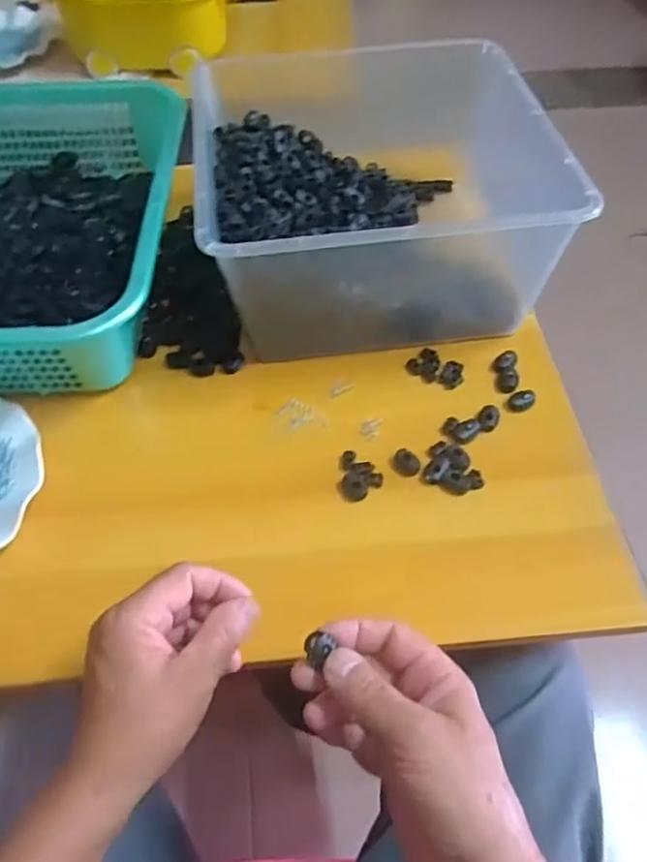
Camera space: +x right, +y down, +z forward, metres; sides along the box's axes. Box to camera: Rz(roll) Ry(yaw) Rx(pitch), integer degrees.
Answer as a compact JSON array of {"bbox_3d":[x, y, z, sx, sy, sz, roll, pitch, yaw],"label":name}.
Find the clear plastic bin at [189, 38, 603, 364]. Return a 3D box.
[{"bbox_3d":[0.040,-0.221,0.624,0.295,0.140,0.312,-8,52,-4],"label":"clear plastic bin"}]

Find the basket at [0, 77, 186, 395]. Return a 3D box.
[{"bbox_3d":[-0.284,-0.205,0.640,0.298,0.090,0.405,-1,51,1],"label":"basket"}]

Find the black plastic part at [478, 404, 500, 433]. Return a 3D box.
[{"bbox_3d":[0.135,-0.011,0.544,0.017,0.006,0.029,15,53,13],"label":"black plastic part"}]

